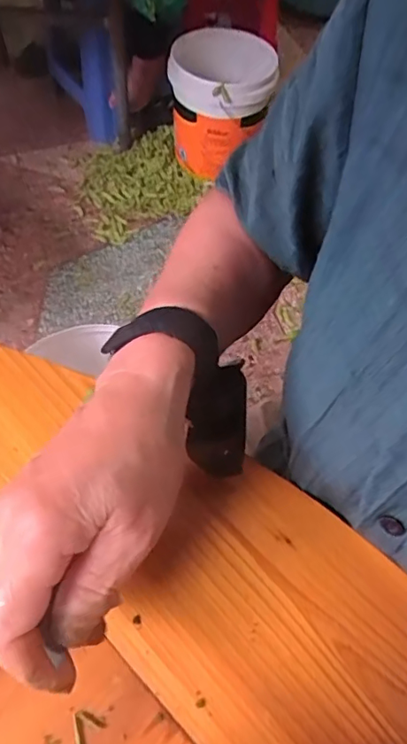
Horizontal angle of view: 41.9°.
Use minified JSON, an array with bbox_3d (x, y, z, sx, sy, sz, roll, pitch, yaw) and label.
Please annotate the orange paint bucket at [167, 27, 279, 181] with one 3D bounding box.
[{"bbox_3d":[0.049,-0.771,1.548,0.279,0.297,0.301,2,58,-2],"label":"orange paint bucket"}]

